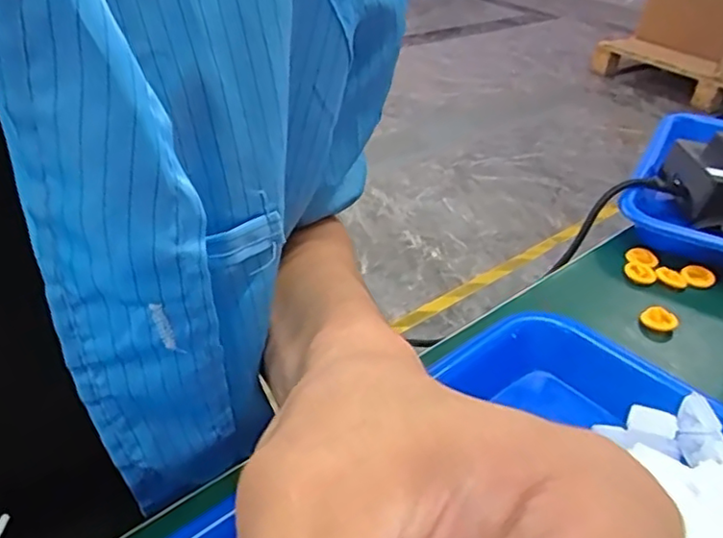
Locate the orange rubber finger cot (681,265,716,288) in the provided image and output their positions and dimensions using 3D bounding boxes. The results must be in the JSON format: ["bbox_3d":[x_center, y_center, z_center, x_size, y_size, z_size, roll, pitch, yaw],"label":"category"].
[{"bbox_3d":[0.220,0.004,0.413,0.019,0.007,0.019,25,40,24],"label":"orange rubber finger cot"}]

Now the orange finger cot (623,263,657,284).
[{"bbox_3d":[0.183,0.003,0.416,0.020,0.007,0.020,22,39,20],"label":"orange finger cot"}]

